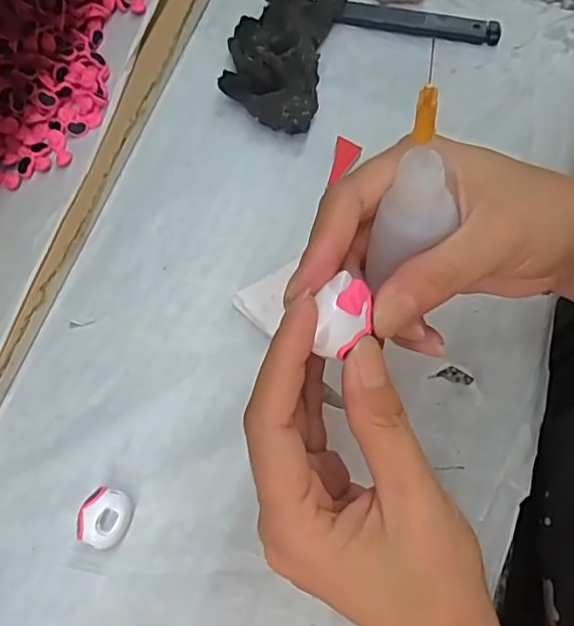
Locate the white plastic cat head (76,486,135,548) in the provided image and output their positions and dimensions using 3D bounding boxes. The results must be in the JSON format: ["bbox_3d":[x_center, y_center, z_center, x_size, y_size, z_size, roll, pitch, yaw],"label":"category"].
[{"bbox_3d":[-0.082,0.093,0.265,0.021,0.018,0.025,18,71,6],"label":"white plastic cat head"}]

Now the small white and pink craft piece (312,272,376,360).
[{"bbox_3d":[0.018,0.001,0.179,0.017,0.010,0.022,1,70,0],"label":"small white and pink craft piece"}]

